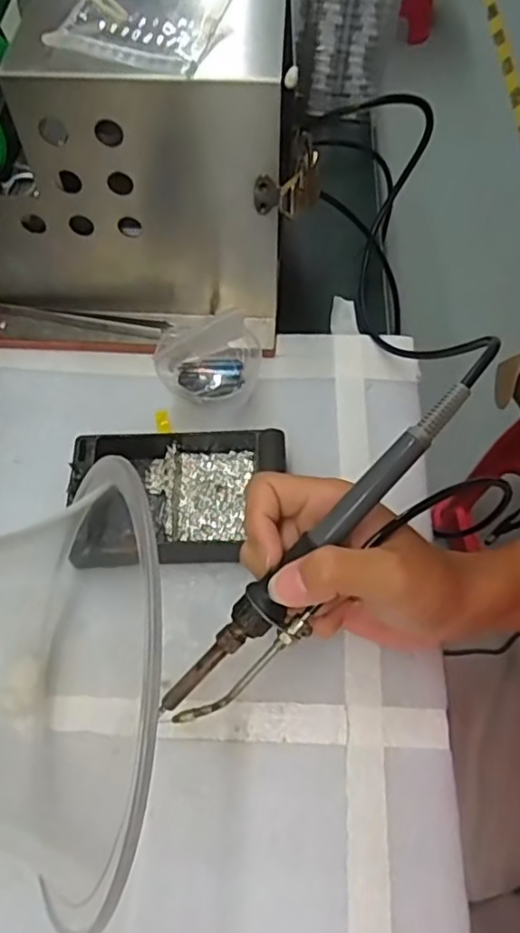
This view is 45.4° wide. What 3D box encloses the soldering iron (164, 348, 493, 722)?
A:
[{"bbox_3d":[0.034,0.034,0.285,0.028,0.021,0.225,42,96,22],"label":"soldering iron"}]

